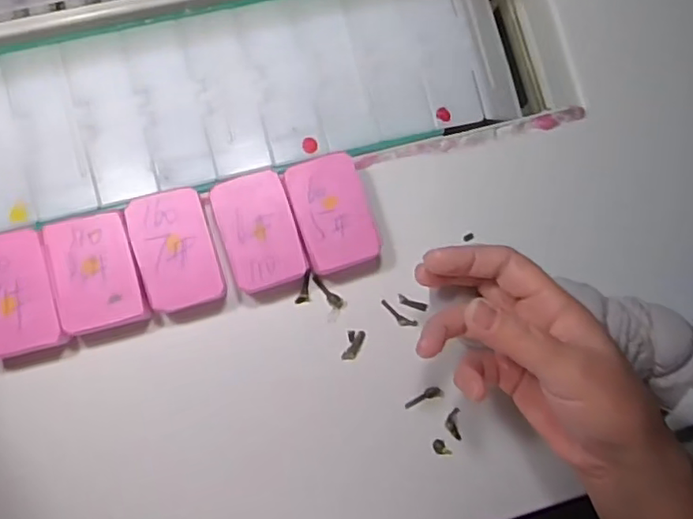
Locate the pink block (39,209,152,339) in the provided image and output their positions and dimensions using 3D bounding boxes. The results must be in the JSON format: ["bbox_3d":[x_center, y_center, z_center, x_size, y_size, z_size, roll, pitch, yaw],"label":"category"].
[{"bbox_3d":[-0.152,0.009,0.384,0.050,0.025,0.068,-14,87,-7],"label":"pink block"}]

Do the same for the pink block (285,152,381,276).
[{"bbox_3d":[-0.010,-0.029,0.403,0.045,0.028,0.070,-17,88,-8],"label":"pink block"}]

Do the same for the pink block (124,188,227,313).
[{"bbox_3d":[-0.105,-0.005,0.391,0.046,0.029,0.072,-16,88,-8],"label":"pink block"}]

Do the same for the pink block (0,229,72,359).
[{"bbox_3d":[-0.198,0.021,0.378,0.047,0.025,0.071,-13,87,-7],"label":"pink block"}]

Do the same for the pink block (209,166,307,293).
[{"bbox_3d":[-0.055,-0.017,0.397,0.046,0.028,0.071,-17,88,-8],"label":"pink block"}]

